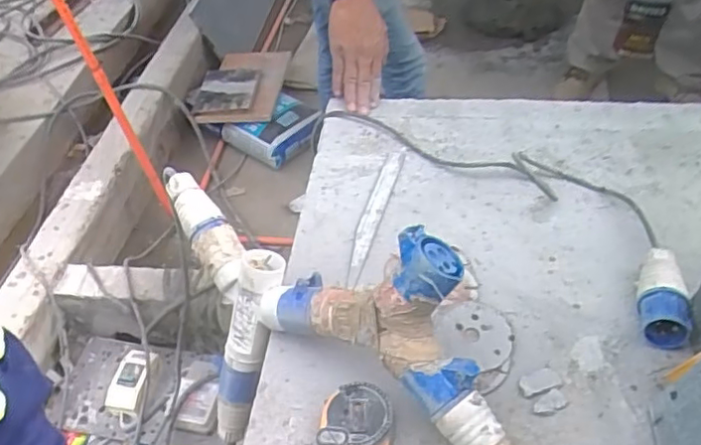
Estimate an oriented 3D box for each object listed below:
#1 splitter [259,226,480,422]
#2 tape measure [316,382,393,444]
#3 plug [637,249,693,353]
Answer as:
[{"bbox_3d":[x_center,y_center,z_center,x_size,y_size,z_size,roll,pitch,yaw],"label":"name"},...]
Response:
[{"bbox_3d":[0.018,0.079,0.591,0.243,0.159,0.089,27,51,30],"label":"splitter"},{"bbox_3d":[0.006,0.191,0.571,0.064,0.043,0.065,3,43,8],"label":"tape measure"},{"bbox_3d":[0.326,0.078,0.639,0.045,0.043,0.106,9,44,14],"label":"plug"}]

